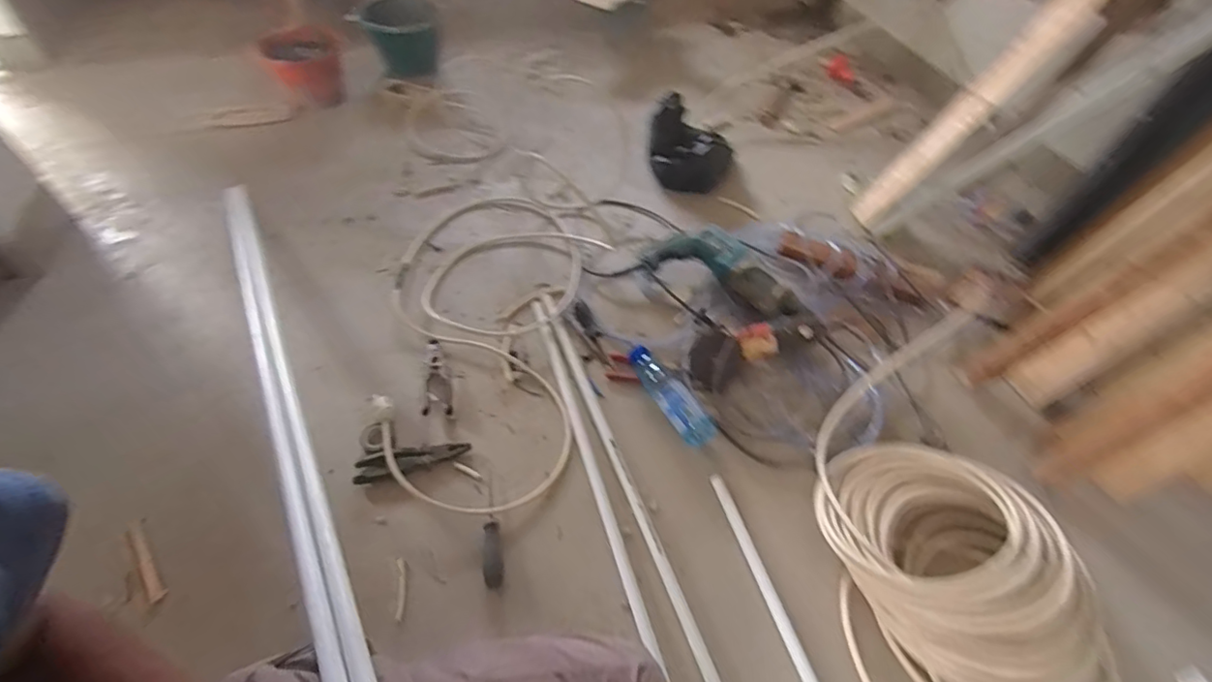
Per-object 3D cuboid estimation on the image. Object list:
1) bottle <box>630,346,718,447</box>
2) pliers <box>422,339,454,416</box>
[{"bbox_3d":[0.116,0.095,1.015,0.064,0.059,0.222,-30,71,-25],"label":"bottle"},{"bbox_3d":[-0.322,0.068,1.050,0.050,0.010,0.176,-7,51,-9],"label":"pliers"}]

